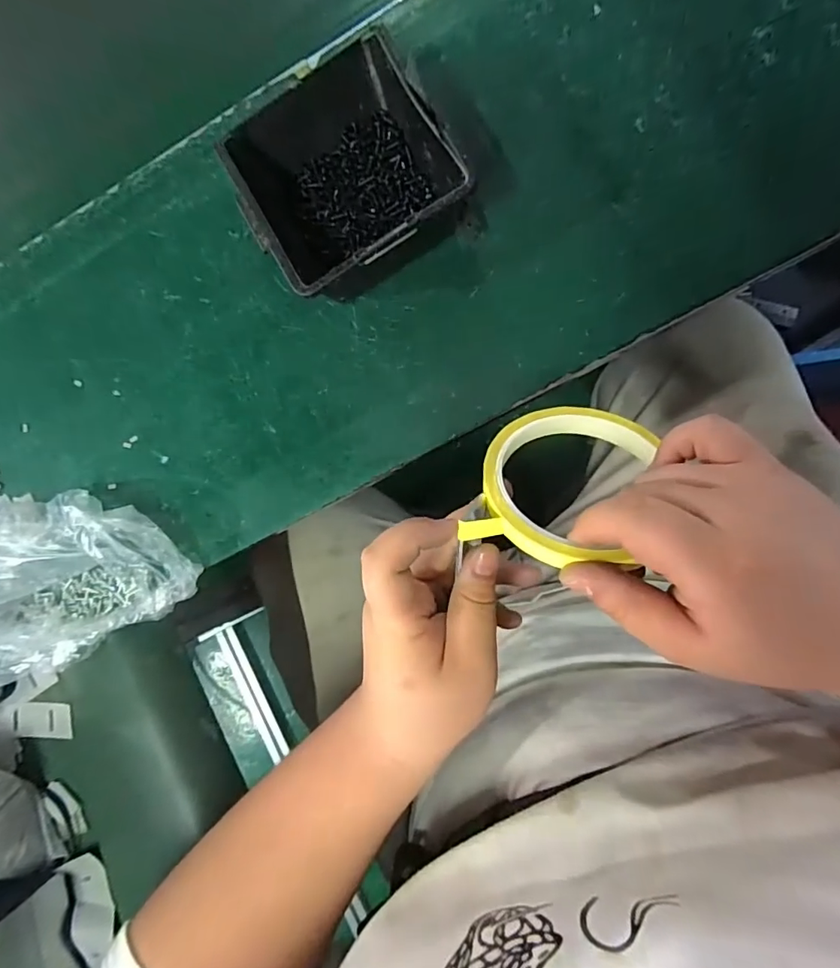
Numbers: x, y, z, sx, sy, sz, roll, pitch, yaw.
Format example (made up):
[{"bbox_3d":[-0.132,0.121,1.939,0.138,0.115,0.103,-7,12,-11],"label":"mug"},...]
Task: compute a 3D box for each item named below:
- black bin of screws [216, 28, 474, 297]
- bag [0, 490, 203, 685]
[{"bbox_3d":[-0.047,-0.187,0.313,0.114,0.065,0.132,-31,83,7],"label":"black bin of screws"},{"bbox_3d":[-0.234,0.066,0.332,0.147,0.063,0.118,-4,87,9],"label":"bag"}]

